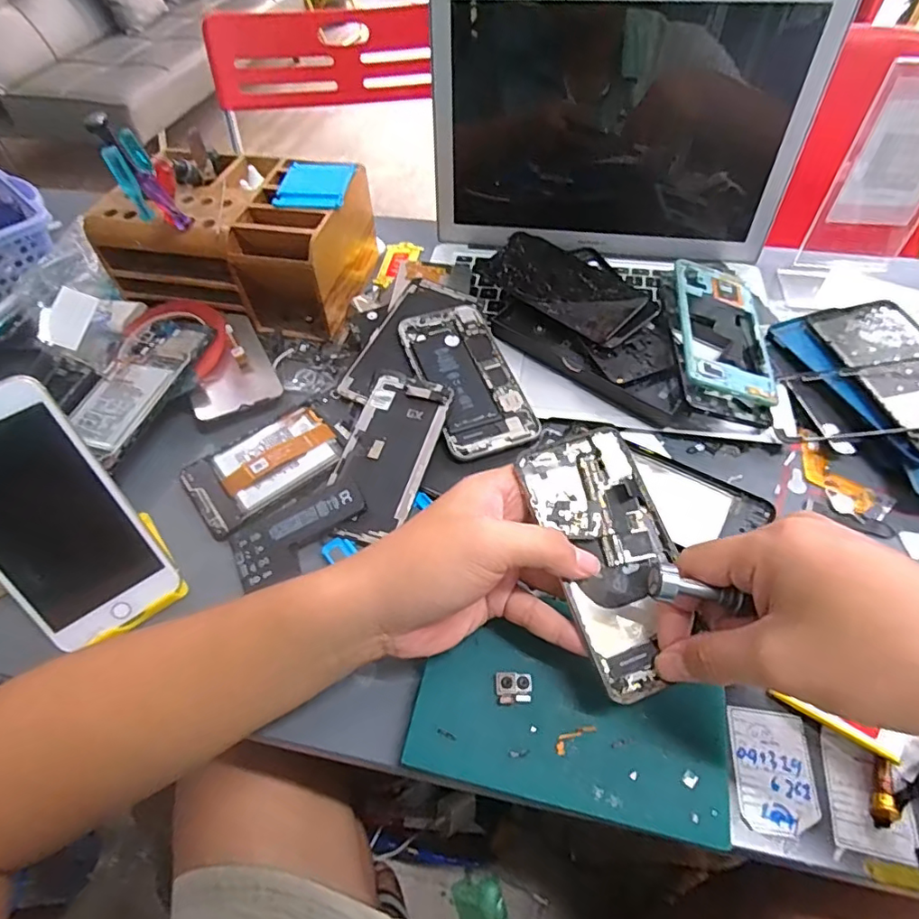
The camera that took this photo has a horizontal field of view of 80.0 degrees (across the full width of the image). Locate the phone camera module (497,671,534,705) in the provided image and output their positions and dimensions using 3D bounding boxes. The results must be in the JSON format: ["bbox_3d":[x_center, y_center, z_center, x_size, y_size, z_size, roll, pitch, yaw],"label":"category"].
[{"bbox_3d":[0.031,0.127,0.306,0.020,0.004,0.016,-2,52,1],"label":"phone camera module"}]

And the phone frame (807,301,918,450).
[{"bbox_3d":[0.345,-0.071,0.426,0.073,0.006,0.157,-12,50,6],"label":"phone frame"}]

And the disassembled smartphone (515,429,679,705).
[{"bbox_3d":[0.085,0.052,0.304,0.068,0.014,0.140,-17,72,-8],"label":"disassembled smartphone"}]

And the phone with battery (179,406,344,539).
[{"bbox_3d":[-0.148,0.004,0.415,0.113,0.010,0.069,-33,58,-20],"label":"phone with battery"}]

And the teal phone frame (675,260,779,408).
[{"bbox_3d":[0.223,-0.112,0.463,0.079,0.008,0.162,15,53,-5],"label":"teal phone frame"}]

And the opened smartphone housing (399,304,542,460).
[{"bbox_3d":[0.006,-0.069,0.450,0.075,0.005,0.149,-17,62,-13],"label":"opened smartphone housing"}]

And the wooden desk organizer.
[{"bbox_3d":[-0.198,-0.208,0.510,0.206,0.089,0.131,6,53,8],"label":"wooden desk organizer"}]

